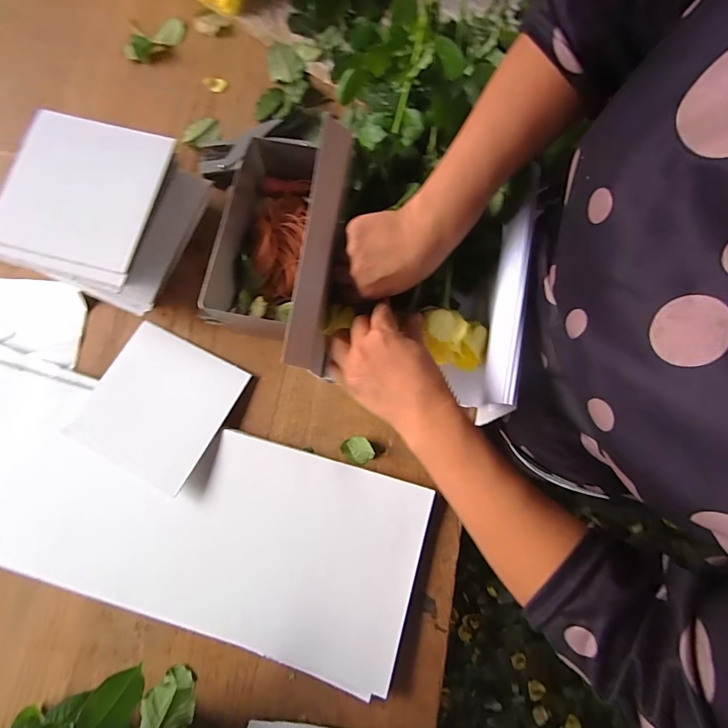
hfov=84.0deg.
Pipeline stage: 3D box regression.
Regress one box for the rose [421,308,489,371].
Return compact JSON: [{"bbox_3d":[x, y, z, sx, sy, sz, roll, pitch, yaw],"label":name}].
[{"bbox_3d":[0.083,-0.024,0.370,0.062,0.028,0.044,21,81,5],"label":"rose"}]

